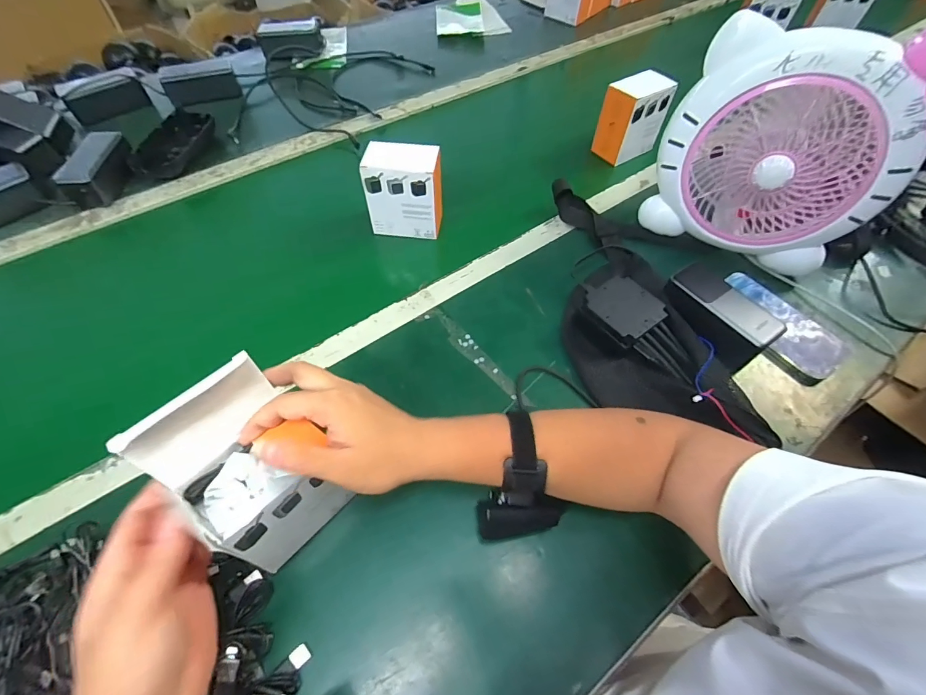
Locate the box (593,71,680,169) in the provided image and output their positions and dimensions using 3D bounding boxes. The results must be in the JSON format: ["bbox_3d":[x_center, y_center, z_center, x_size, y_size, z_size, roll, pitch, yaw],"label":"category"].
[{"bbox_3d":[0.290,-0.392,0.694,0.095,0.114,0.069,-20,60,-14],"label":"box"}]

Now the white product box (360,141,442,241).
[{"bbox_3d":[-0.084,-0.224,0.587,0.101,0.117,0.055,6,57,2],"label":"white product box"}]

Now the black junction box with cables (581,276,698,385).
[{"bbox_3d":[0.210,-0.031,0.475,0.153,0.022,0.079,41,70,20],"label":"black junction box with cables"}]

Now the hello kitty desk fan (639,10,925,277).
[{"bbox_3d":[0.382,-0.233,0.496,0.257,0.242,0.095,25,60,15],"label":"hello kitty desk fan"}]

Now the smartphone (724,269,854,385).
[{"bbox_3d":[0.401,-0.035,0.513,0.091,0.014,0.161,-24,61,-16],"label":"smartphone"}]

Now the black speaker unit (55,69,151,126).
[{"bbox_3d":[-0.675,-0.473,0.766,0.049,0.058,0.128,36,63,22],"label":"black speaker unit"}]

